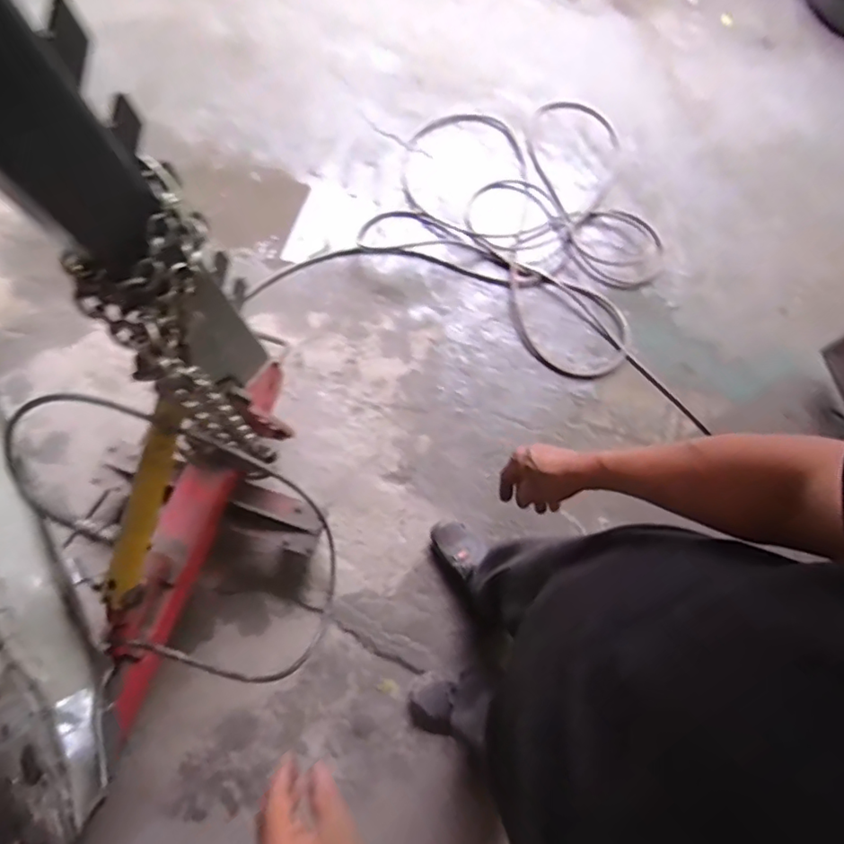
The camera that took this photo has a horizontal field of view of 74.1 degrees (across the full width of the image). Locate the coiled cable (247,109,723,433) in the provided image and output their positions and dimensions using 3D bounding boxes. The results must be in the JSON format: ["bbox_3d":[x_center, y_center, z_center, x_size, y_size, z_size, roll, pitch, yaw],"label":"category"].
[{"bbox_3d":[0.207,-0.627,1.745,1.198,0.061,0.886,15,71,3],"label":"coiled cable"}]

